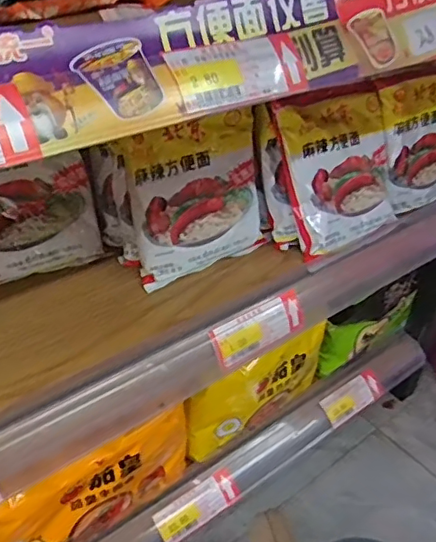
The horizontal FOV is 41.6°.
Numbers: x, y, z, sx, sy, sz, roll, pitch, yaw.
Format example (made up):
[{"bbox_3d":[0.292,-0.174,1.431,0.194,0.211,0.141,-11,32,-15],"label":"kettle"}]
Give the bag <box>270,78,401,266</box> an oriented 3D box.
[{"bbox_3d":[0.122,-0.104,0.568,0.129,0.149,0.021,-23,10,-30],"label":"bag"}]

